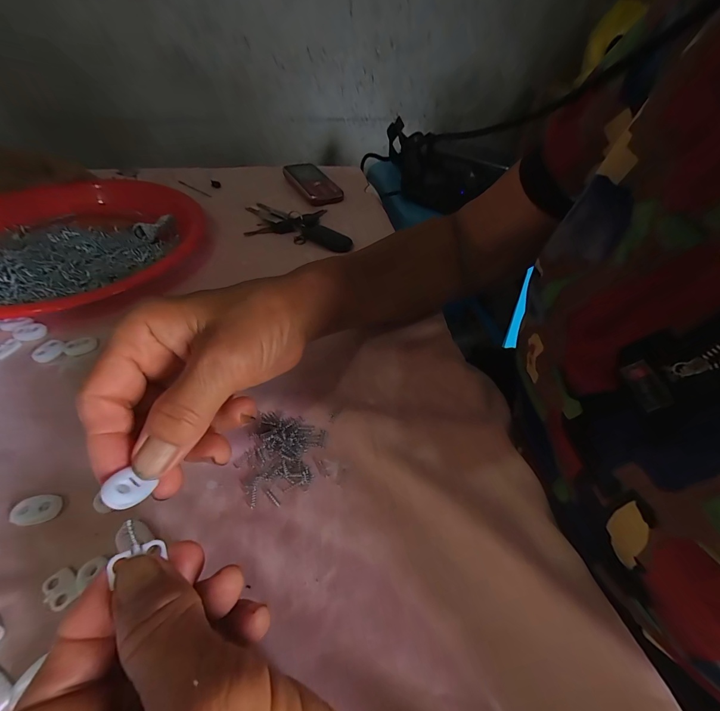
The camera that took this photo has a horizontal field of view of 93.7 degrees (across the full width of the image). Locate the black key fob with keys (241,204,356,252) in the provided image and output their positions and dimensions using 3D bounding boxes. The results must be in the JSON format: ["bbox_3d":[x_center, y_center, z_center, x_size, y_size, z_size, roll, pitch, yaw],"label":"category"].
[{"bbox_3d":[-0.079,-0.168,0.425,0.131,0.012,0.103,2,47,-4],"label":"black key fob with keys"}]

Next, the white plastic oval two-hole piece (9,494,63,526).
[{"bbox_3d":[-0.181,0.086,0.189,0.021,0.006,0.015,-11,50,-15],"label":"white plastic oval two-hole piece"}]

